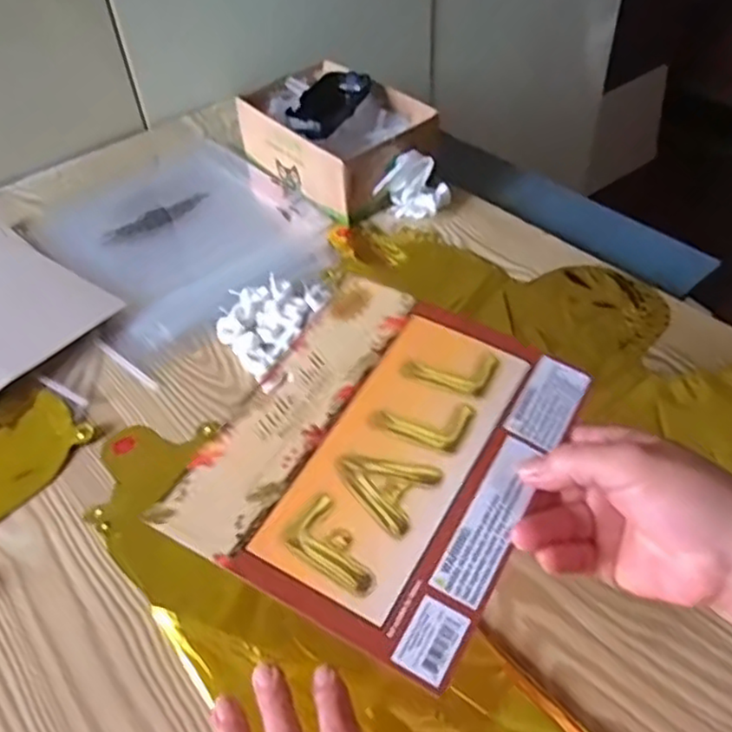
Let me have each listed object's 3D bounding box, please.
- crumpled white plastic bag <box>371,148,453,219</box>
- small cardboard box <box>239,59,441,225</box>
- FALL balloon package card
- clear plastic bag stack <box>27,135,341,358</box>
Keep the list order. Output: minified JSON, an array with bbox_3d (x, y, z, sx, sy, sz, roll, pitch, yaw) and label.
[{"bbox_3d":[0.046,-0.173,0.657,0.063,0.053,0.049,12,49,15],"label":"crumpled white plastic bag"},{"bbox_3d":[-0.030,-0.236,0.705,0.134,0.074,0.193,-31,52,-23],"label":"small cardboard box"},{"bbox_3d":[0.010,0.039,0.360,0.157,0.005,0.189,24,56,21],"label":"FALL balloon package card"},{"bbox_3d":[-0.181,-0.138,0.675,0.225,0.017,0.287,-32,52,-23],"label":"clear plastic bag stack"}]

